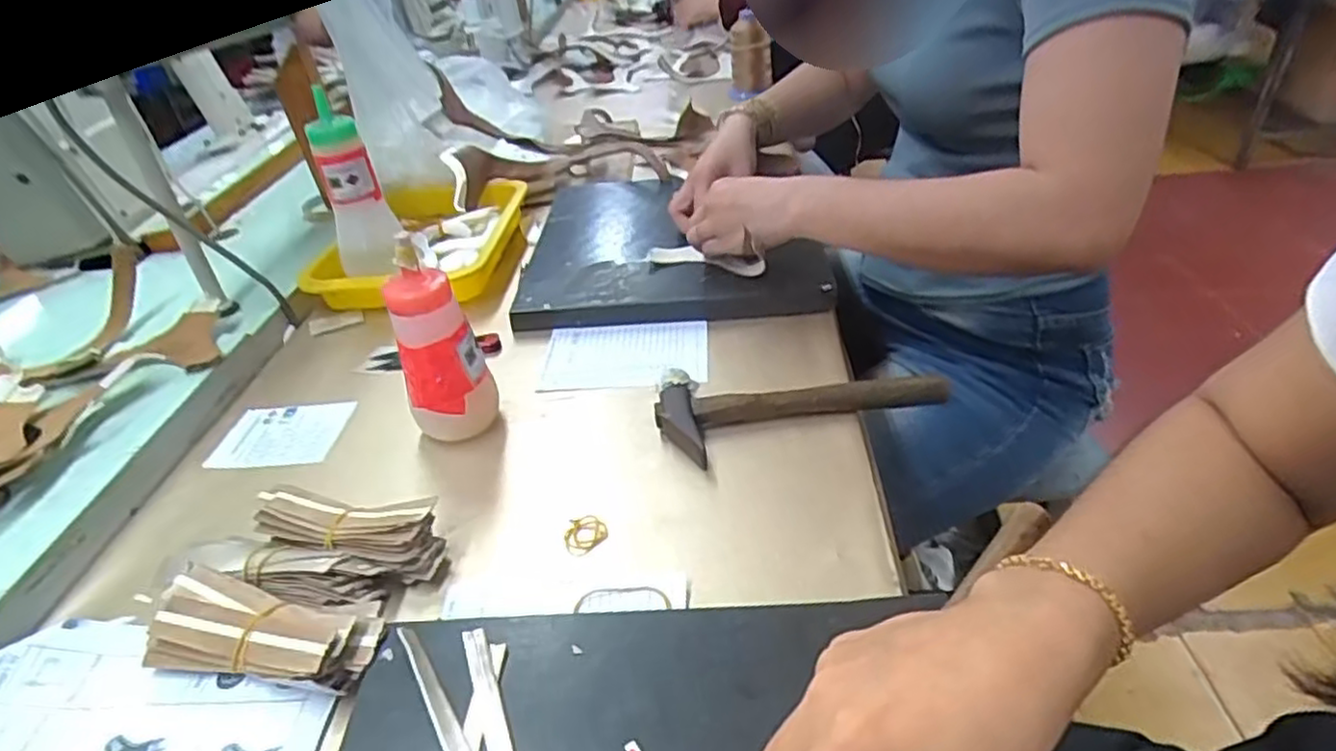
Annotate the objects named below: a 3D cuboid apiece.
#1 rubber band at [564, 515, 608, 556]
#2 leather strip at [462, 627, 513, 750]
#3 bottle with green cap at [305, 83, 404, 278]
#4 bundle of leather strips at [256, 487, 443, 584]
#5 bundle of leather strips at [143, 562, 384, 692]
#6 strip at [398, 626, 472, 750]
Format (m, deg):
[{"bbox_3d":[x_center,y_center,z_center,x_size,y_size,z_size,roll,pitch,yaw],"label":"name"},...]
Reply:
[{"bbox_3d":[-0.055,0.102,0.466,0.026,0.004,0.028,-4,35,3],"label":"rubber band"},{"bbox_3d":[-0.079,0.169,0.335,0.012,0.010,0.119,-17,37,-15],"label":"leather strip"},{"bbox_3d":[-0.311,-0.181,0.703,0.055,0.164,0.050,14,40,27],"label":"bottle with green cap"},{"bbox_3d":[-0.205,0.100,0.462,0.127,0.038,0.040,6,37,16],"label":"bundle of leather strips"},{"bbox_3d":[-0.223,0.145,0.407,0.137,0.032,0.052,4,37,14],"label":"bundle of leather strips"},{"bbox_3d":[-0.106,0.165,0.346,0.011,0.005,0.119,-26,44,-22],"label":"strip"}]

